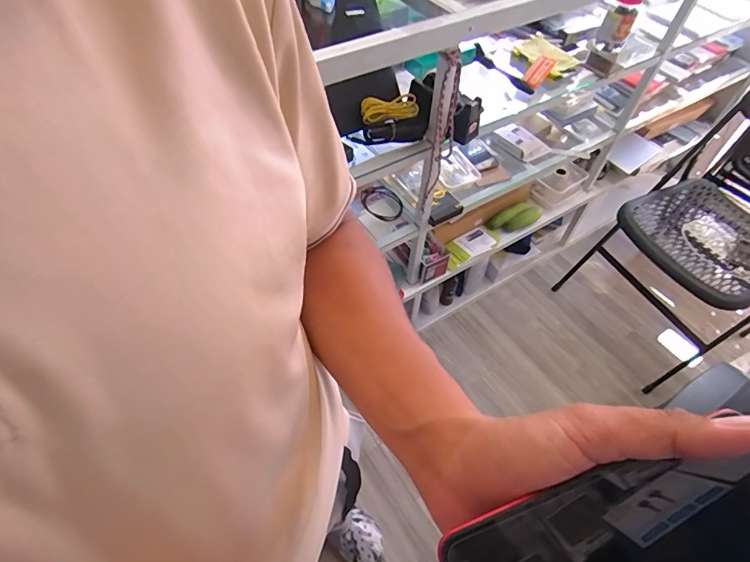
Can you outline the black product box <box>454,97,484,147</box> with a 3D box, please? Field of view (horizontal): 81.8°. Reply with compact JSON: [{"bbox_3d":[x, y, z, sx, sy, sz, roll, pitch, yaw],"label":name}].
[{"bbox_3d":[0.183,-0.320,0.868,0.040,0.081,0.057,34,60,21],"label":"black product box"}]

